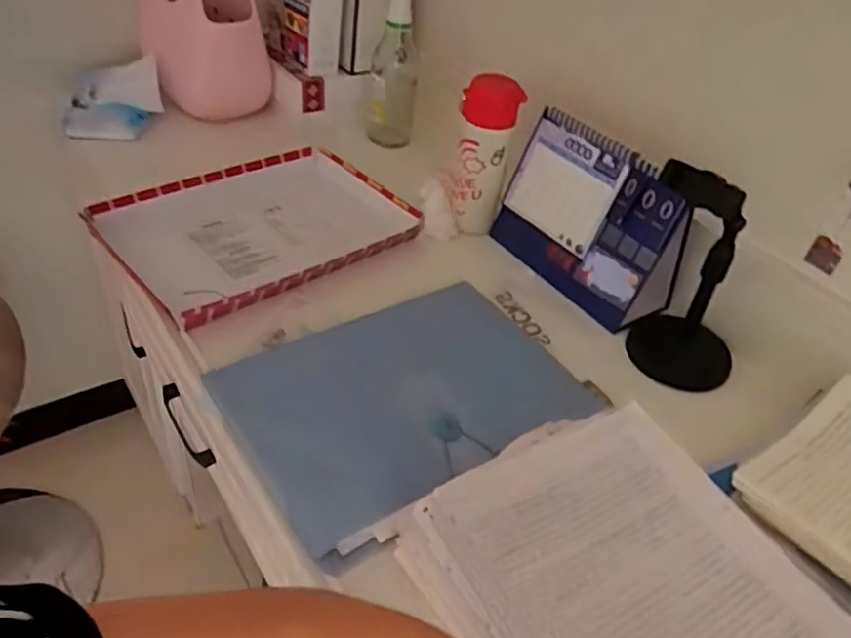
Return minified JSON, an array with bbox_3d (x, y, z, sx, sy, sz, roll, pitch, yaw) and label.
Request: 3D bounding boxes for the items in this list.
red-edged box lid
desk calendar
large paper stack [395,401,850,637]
[{"bbox_3d":[-0.207,-0.121,0.835,0.337,0.029,0.243,-26,50,-34],"label":"red-edged box lid"},{"bbox_3d":[0.193,-0.124,0.793,0.093,0.164,0.217,-21,48,-30],"label":"desk calendar"},{"bbox_3d":[0.143,0.208,0.457,0.246,0.070,0.313,-17,46,-27],"label":"large paper stack"}]

